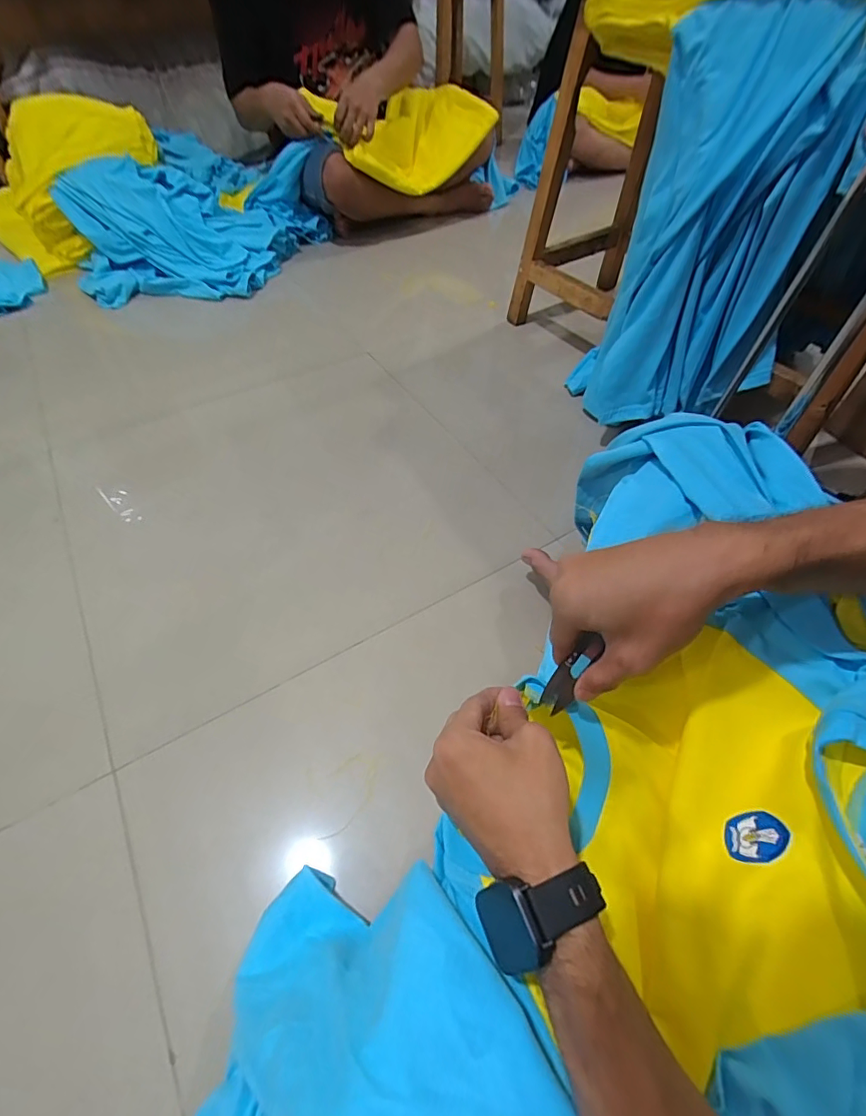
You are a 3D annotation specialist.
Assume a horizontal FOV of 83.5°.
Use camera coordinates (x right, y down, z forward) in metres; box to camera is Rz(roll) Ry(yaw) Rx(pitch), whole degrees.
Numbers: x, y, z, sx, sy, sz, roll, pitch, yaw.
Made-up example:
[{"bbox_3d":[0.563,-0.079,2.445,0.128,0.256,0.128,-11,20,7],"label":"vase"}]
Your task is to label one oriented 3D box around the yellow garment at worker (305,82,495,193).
[{"bbox_3d":[-0.084,-1.117,1.301,0.440,0.189,0.227,-32,58,-22],"label":"yellow garment at worker"}]

